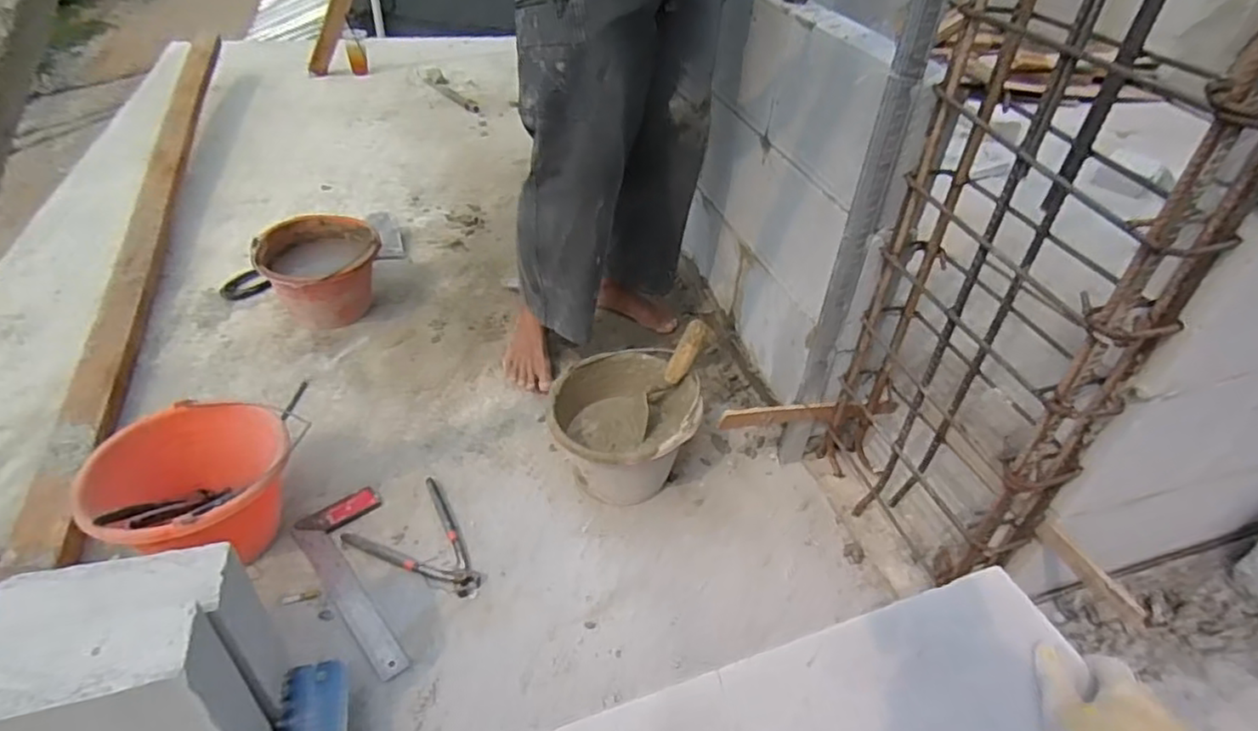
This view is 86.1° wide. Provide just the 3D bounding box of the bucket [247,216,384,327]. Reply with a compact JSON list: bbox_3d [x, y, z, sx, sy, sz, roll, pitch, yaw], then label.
[{"bbox_3d":[-0.637,-0.189,1.415,0.227,0.171,0.231,2,41,-2],"label":"bucket"}]

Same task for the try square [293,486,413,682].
[{"bbox_3d":[-0.367,0.300,0.969,0.124,0.012,0.309,-28,50,-31],"label":"try square"}]

